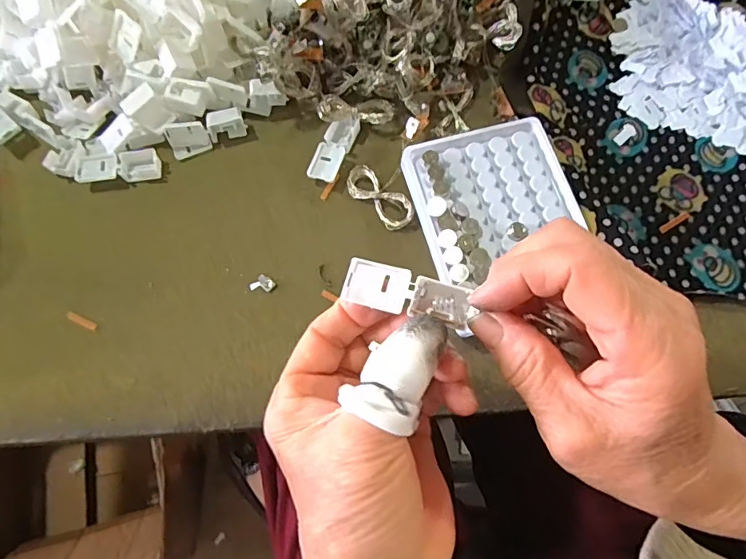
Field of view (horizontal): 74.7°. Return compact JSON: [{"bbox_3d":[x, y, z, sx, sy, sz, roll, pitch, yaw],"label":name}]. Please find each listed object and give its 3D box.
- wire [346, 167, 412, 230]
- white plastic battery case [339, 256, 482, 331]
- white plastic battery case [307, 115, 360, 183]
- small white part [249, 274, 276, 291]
[{"bbox_3d":[0.004,-0.057,0.330,0.021,0.012,0.055,-42,76,-11],"label":"wire"},{"bbox_3d":[0.015,0.006,0.209,0.055,0.011,0.020,13,73,5],"label":"white plastic battery case"},{"bbox_3d":[-0.027,-0.092,0.346,0.020,0.011,0.053,21,74,8],"label":"white plastic battery case"},{"bbox_3d":[-0.072,0.004,0.318,0.013,0.004,0.013,0,72,1],"label":"small white part"}]

